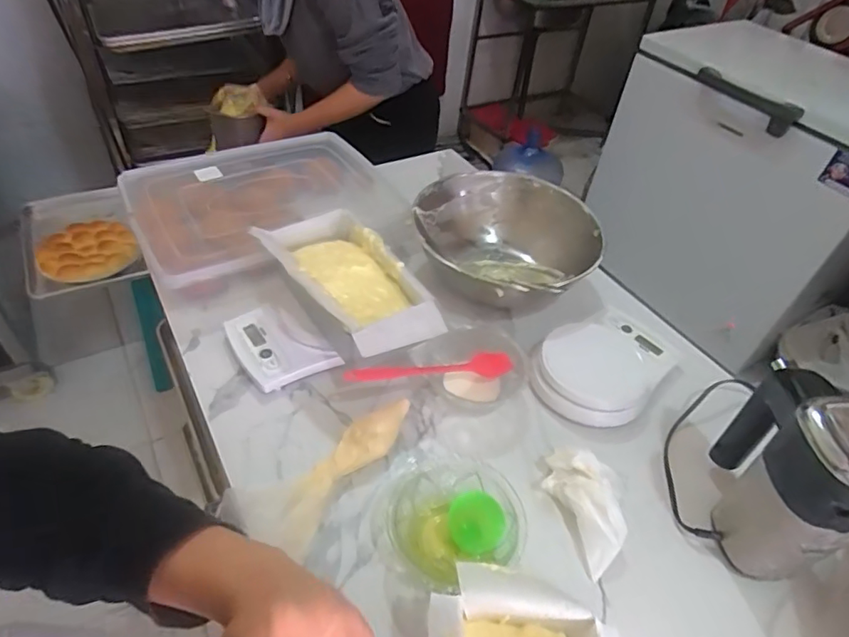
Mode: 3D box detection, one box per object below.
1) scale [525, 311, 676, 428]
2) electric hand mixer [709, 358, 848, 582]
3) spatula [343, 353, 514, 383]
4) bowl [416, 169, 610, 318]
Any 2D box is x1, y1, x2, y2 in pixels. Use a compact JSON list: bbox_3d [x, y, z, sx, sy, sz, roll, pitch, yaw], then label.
[{"bbox_3d":[0.223,0.057,0.667,0.197,0.032,0.131,-24,51,-27],"label":"scale"},{"bbox_3d":[0.340,0.142,0.490,0.087,0.186,0.146,15,45,10],"label":"electric hand mixer"},{"bbox_3d":[0.010,0.056,0.614,0.206,0.021,0.029,-2,43,-28],"label":"spatula"},{"bbox_3d":[0.106,-0.101,0.783,0.258,0.100,0.246,-28,53,-30],"label":"bowl"}]

